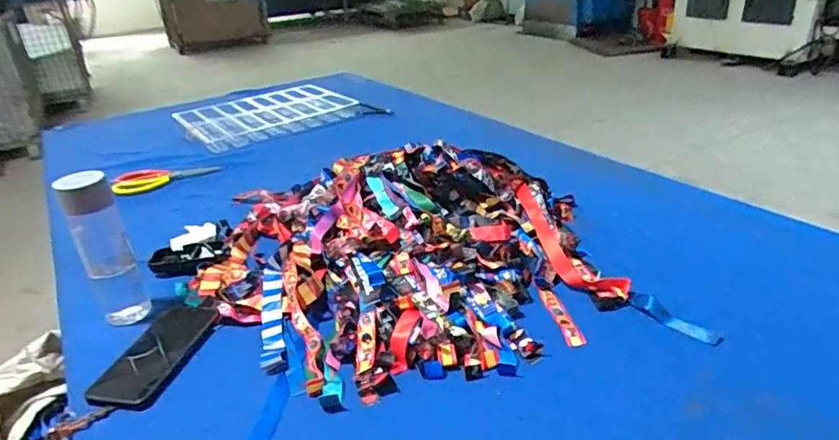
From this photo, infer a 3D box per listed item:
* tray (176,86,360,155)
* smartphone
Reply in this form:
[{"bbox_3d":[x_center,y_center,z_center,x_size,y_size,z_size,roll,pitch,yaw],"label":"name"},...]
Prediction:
[{"bbox_3d":[-0.429,-0.299,1.512,0.440,0.045,0.361,-19,31,-26],"label":"tray"},{"bbox_3d":[-0.316,0.159,0.644,0.089,0.010,0.168,0,28,8],"label":"smartphone"}]

